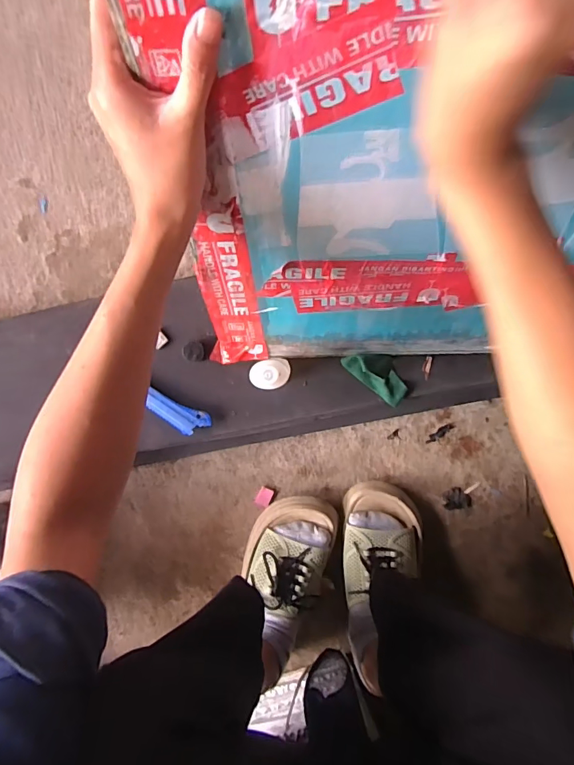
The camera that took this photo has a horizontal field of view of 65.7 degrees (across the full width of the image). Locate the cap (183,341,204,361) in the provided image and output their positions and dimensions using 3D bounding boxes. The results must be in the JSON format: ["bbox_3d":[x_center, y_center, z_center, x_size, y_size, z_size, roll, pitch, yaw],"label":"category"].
[{"bbox_3d":[-0.108,-0.036,0.513,0.024,0.006,0.023,0,95,1],"label":"cap"}]

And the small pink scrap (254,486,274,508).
[{"bbox_3d":[-0.031,0.156,0.600,0.019,0.005,0.027,25,94,-1],"label":"small pink scrap"}]

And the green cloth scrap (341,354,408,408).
[{"bbox_3d":[0.106,-0.012,0.513,0.080,0.027,0.041,38,95,-2],"label":"green cloth scrap"}]

